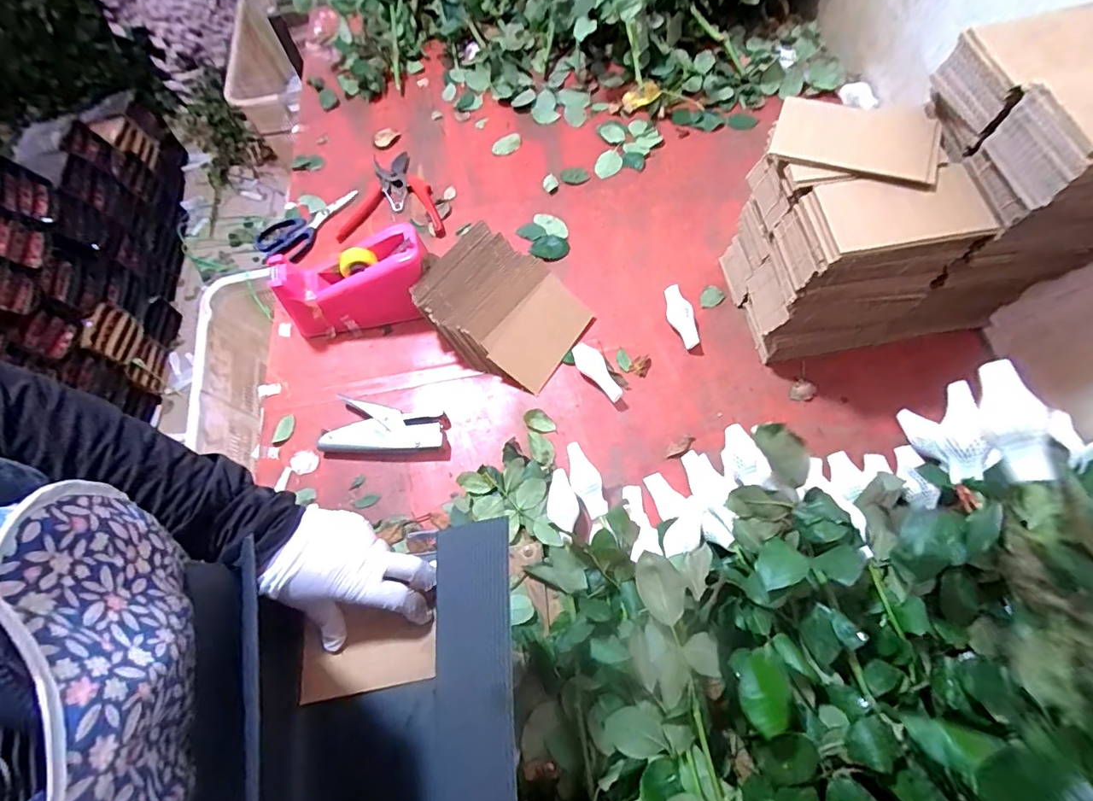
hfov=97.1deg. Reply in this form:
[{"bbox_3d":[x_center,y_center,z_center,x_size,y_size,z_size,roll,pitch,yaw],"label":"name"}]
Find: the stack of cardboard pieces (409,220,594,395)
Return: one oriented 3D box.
[{"bbox_3d":[-0.057,-0.121,0.629,0.195,0.087,0.157,35,76,13],"label":"stack of cardboard pieces"}]

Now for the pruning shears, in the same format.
[{"bbox_3d":[-0.247,-0.330,0.788,0.166,0.044,0.162,-3,71,2],"label":"pruning shears"}]

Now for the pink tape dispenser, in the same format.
[{"bbox_3d":[-0.251,-0.151,0.646,0.196,0.104,0.083,-15,71,-2],"label":"pink tape dispenser"}]

